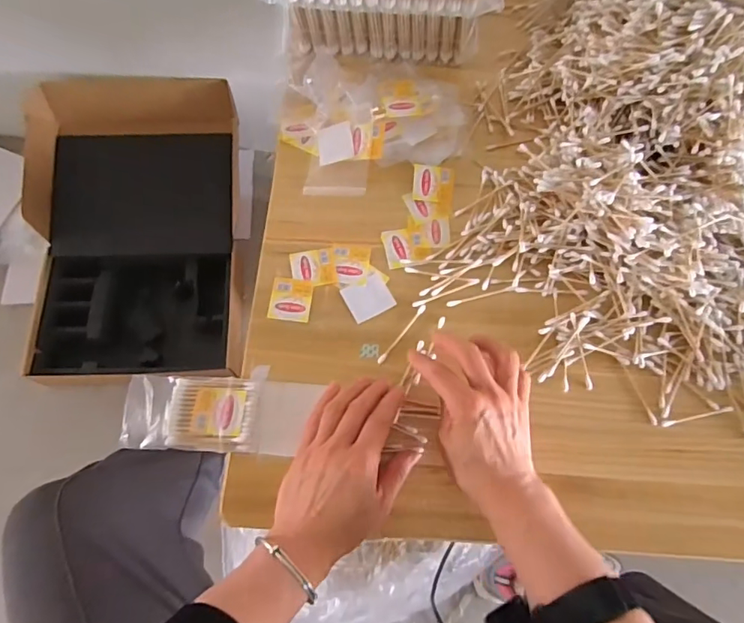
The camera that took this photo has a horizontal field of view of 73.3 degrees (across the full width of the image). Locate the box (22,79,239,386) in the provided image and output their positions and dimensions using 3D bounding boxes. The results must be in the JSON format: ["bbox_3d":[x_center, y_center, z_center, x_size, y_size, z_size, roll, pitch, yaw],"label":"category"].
[{"bbox_3d":[-0.558,-0.194,1.160,0.497,0.162,0.682,-2,68,-3],"label":"box"}]

